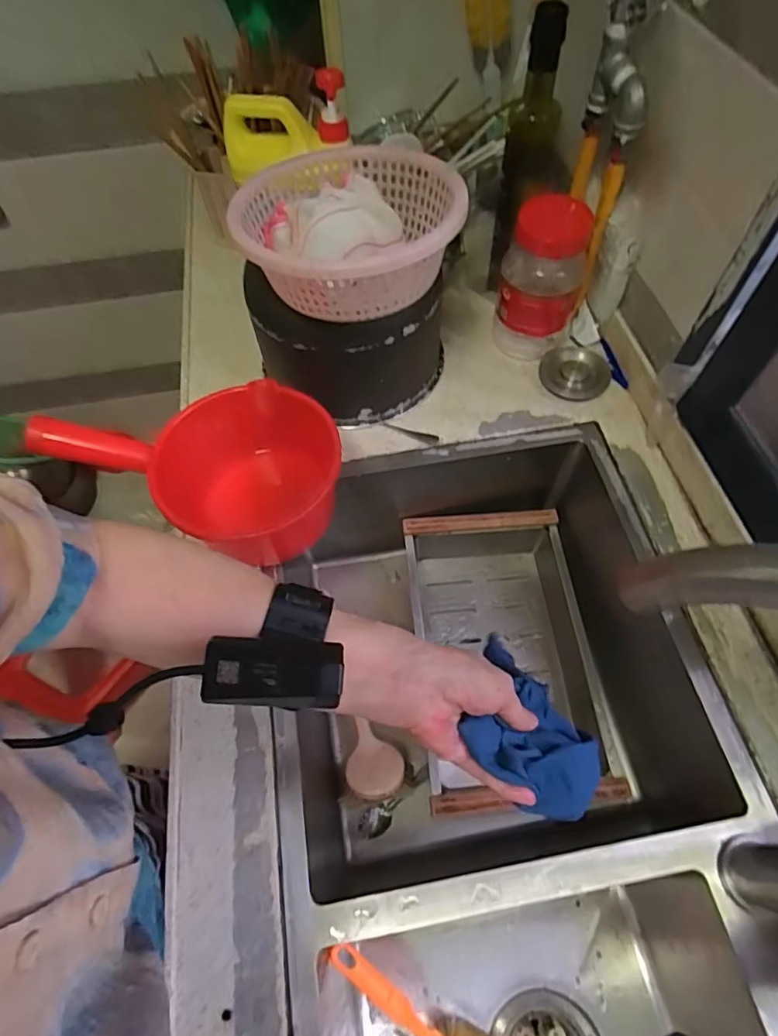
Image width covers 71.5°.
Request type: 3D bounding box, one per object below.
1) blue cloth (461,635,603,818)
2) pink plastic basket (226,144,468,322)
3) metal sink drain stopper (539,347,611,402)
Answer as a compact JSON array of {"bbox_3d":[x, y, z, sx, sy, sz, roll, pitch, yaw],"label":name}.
[{"bbox_3d":[0.100,0.150,0.381,0.108,0.049,0.085,31,66,17],"label":"blue cloth"},{"bbox_3d":[-0.034,-0.260,0.489,0.193,0.071,0.191,-1,61,1],"label":"pink plastic basket"},{"bbox_3d":[0.225,-0.176,0.656,0.080,0.019,0.074,-1,61,1],"label":"metal sink drain stopper"}]

